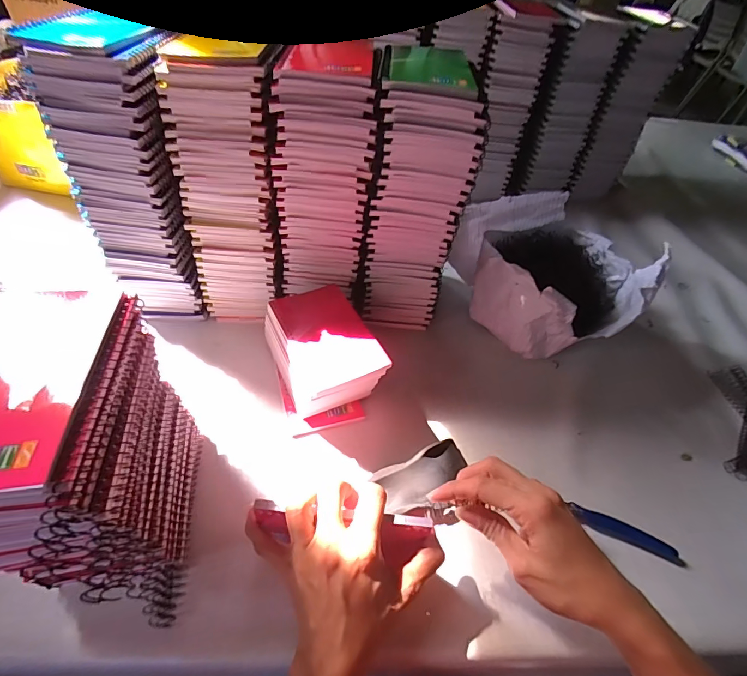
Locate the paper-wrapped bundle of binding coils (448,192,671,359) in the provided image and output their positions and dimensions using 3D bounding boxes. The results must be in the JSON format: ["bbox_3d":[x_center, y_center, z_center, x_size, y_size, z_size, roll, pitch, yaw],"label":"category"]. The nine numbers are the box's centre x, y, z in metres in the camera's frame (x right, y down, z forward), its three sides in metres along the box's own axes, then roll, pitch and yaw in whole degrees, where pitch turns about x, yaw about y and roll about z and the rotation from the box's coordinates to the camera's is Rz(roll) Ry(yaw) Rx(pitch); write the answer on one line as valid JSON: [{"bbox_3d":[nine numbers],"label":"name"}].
[{"bbox_3d":[0.232,-0.083,0.538,0.184,0.119,0.235,-25,55,-25],"label":"paper-wrapped bundle of binding coils"}]

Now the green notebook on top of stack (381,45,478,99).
[{"bbox_3d":[0.052,-0.251,0.373,0.087,0.011,0.112,5,48,-1],"label":"green notebook on top of stack"}]

